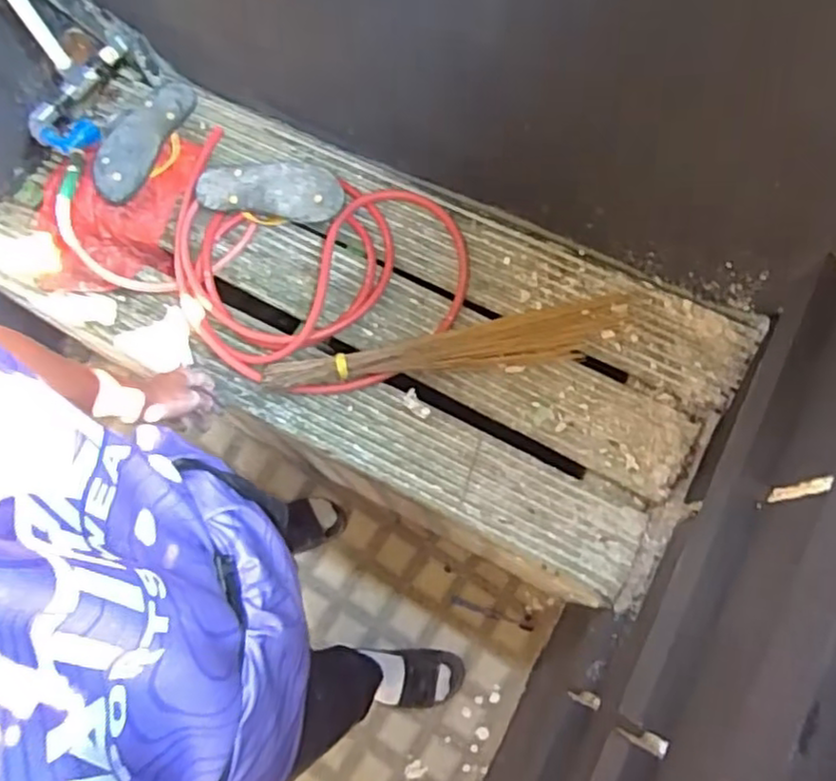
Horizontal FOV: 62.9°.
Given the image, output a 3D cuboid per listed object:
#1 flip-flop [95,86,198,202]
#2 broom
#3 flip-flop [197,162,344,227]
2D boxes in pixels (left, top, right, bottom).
[{"bbox_3d":[-0.478,-0.432,1.175,0.110,0.037,0.241,26,77,9],"label":"flip-flop"},{"bbox_3d":[0.055,-0.061,1.057,0.581,0.042,0.081,-11,74,-1],"label":"broom"},{"bbox_3d":[-0.240,-0.319,1.120,0.241,0.066,0.094,6,75,4],"label":"flip-flop"}]

